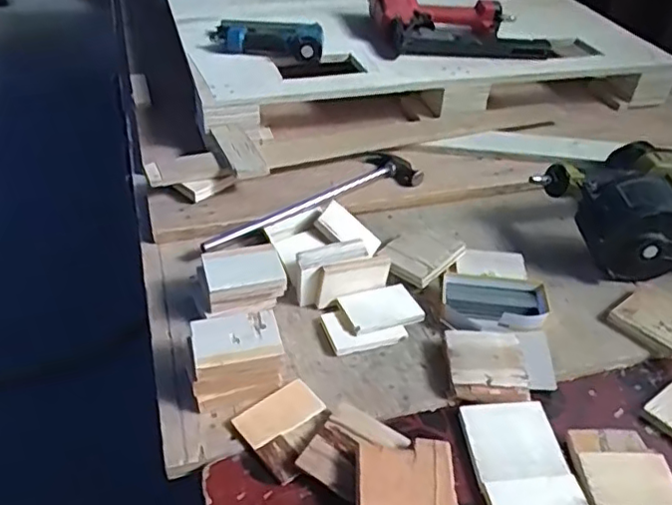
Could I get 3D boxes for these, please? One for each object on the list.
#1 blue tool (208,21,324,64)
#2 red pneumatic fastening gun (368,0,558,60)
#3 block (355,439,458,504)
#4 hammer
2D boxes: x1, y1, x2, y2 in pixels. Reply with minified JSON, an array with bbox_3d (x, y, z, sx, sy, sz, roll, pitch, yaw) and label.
[{"bbox_3d":[-0.125,-0.366,1.072,0.200,0.051,0.069,10,39,10],"label":"blue tool"},{"bbox_3d":[0.232,-0.439,1.170,0.303,0.098,0.213,-5,41,-11],"label":"red pneumatic fastening gun"},{"bbox_3d":[0.065,0.210,0.568,0.094,0.009,0.085,10,44,-9],"label":"block"},{"bbox_3d":[-0.035,-0.080,0.912,0.357,0.033,0.085,-21,46,-27],"label":"hammer"}]

